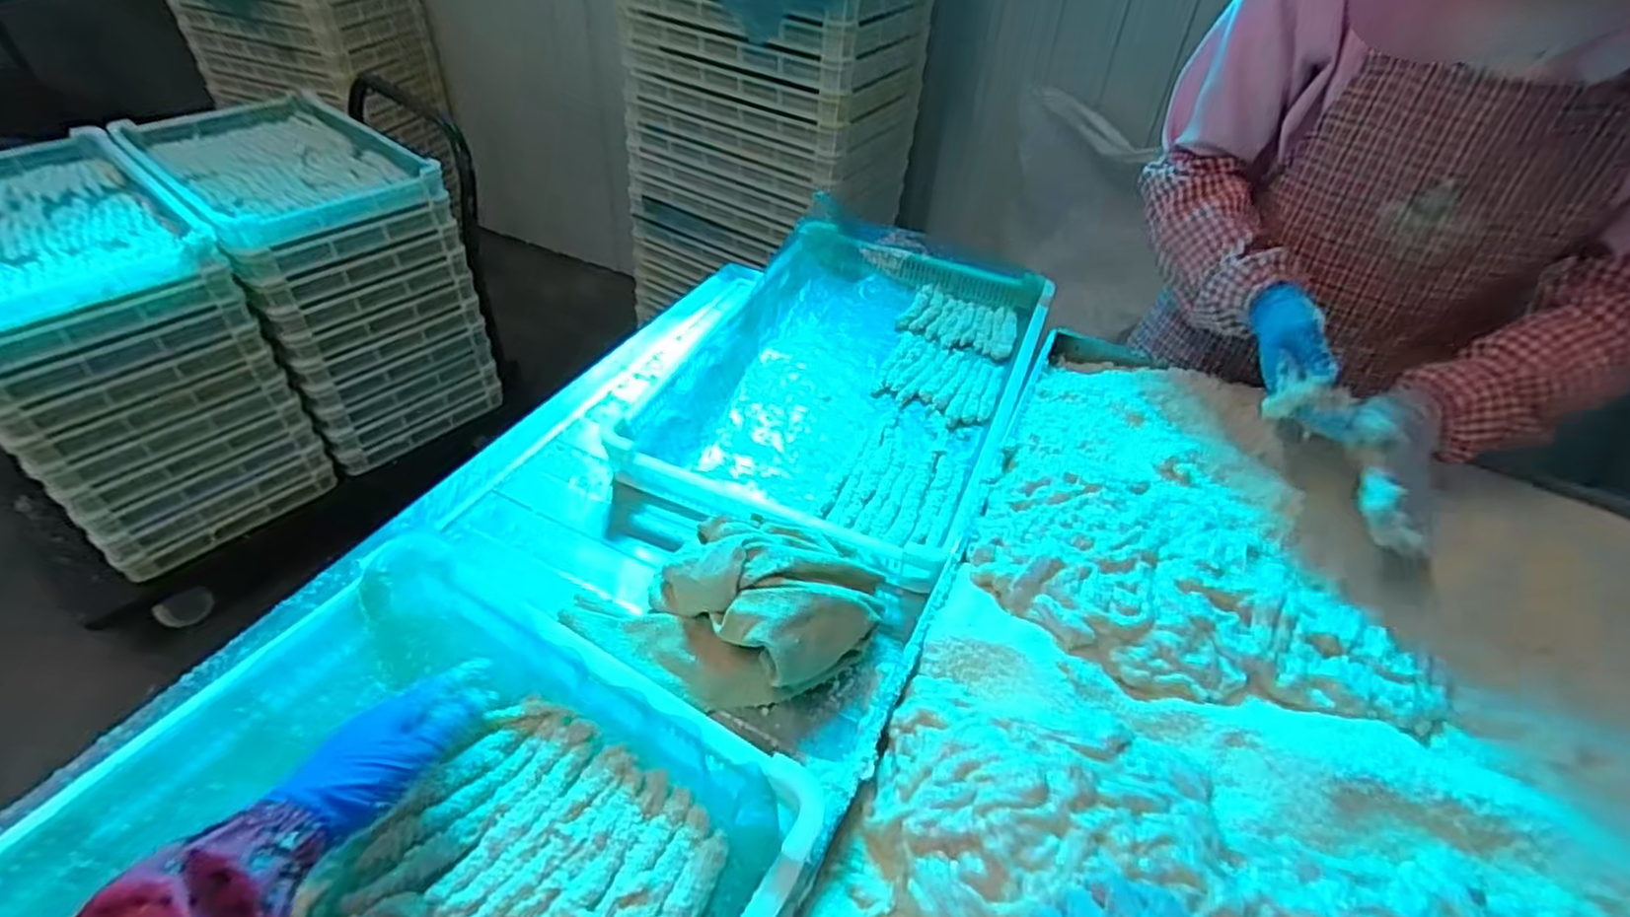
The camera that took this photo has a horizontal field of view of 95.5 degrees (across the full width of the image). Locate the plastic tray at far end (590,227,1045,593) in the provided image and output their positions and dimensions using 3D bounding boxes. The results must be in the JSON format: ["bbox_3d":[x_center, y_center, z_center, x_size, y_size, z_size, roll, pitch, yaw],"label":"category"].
[{"bbox_3d":[0.062,-0.128,0.942,0.392,0.070,0.656,19,45,13],"label":"plastic tray at far end"}]

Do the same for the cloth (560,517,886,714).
[{"bbox_3d":[-0.067,0.111,0.650,0.242,0.086,0.175,21,46,15],"label":"cloth"}]

